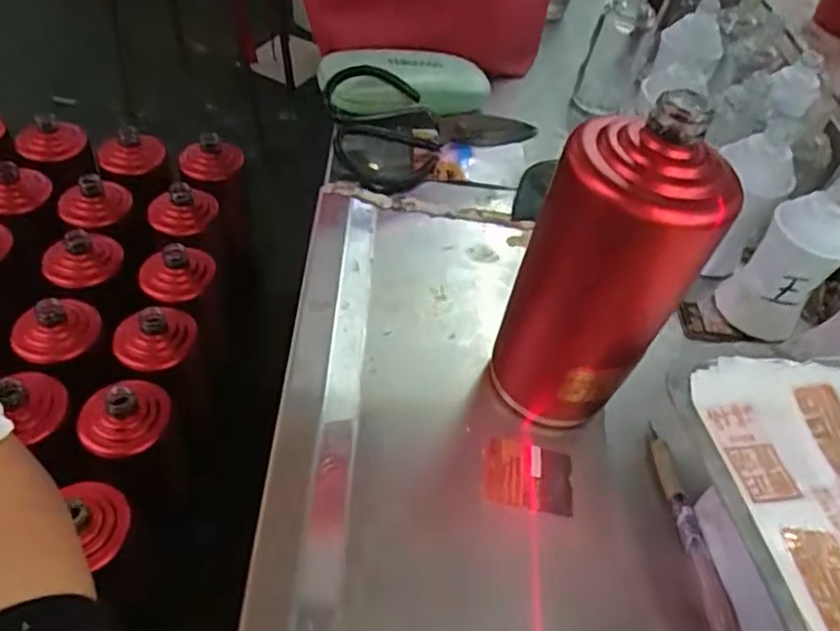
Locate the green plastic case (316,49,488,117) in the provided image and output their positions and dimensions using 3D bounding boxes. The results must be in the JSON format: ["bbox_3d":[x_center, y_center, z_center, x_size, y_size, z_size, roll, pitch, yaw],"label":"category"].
[{"bbox_3d":[-0.012,-0.205,0.600,0.172,0.046,0.060,-12,49,-33],"label":"green plastic case"}]

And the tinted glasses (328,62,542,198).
[{"bbox_3d":[0.012,-0.174,0.575,0.196,0.058,0.099,-22,53,-24],"label":"tinted glasses"}]

